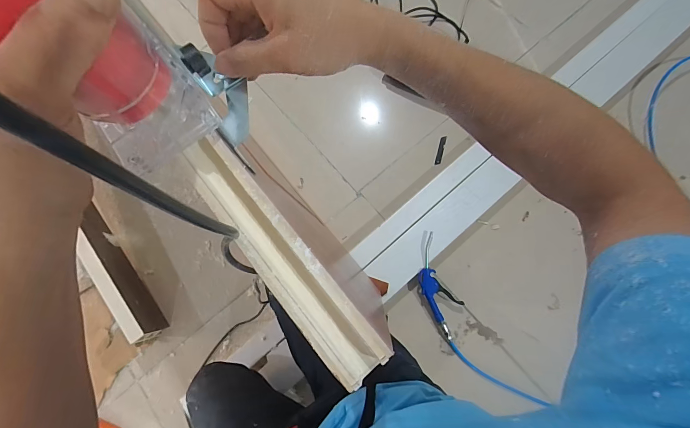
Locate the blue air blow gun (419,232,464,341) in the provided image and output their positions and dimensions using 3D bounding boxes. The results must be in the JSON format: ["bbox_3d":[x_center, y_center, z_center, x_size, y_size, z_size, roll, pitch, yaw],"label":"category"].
[{"bbox_3d":[0.250,0.193,0.835,0.086,0.033,0.265,-22,75,-2],"label":"blue air blow gun"}]

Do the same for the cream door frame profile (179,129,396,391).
[{"bbox_3d":[-0.051,0.027,0.227,0.040,0.026,0.212,-39,76,-6],"label":"cream door frame profile"}]

